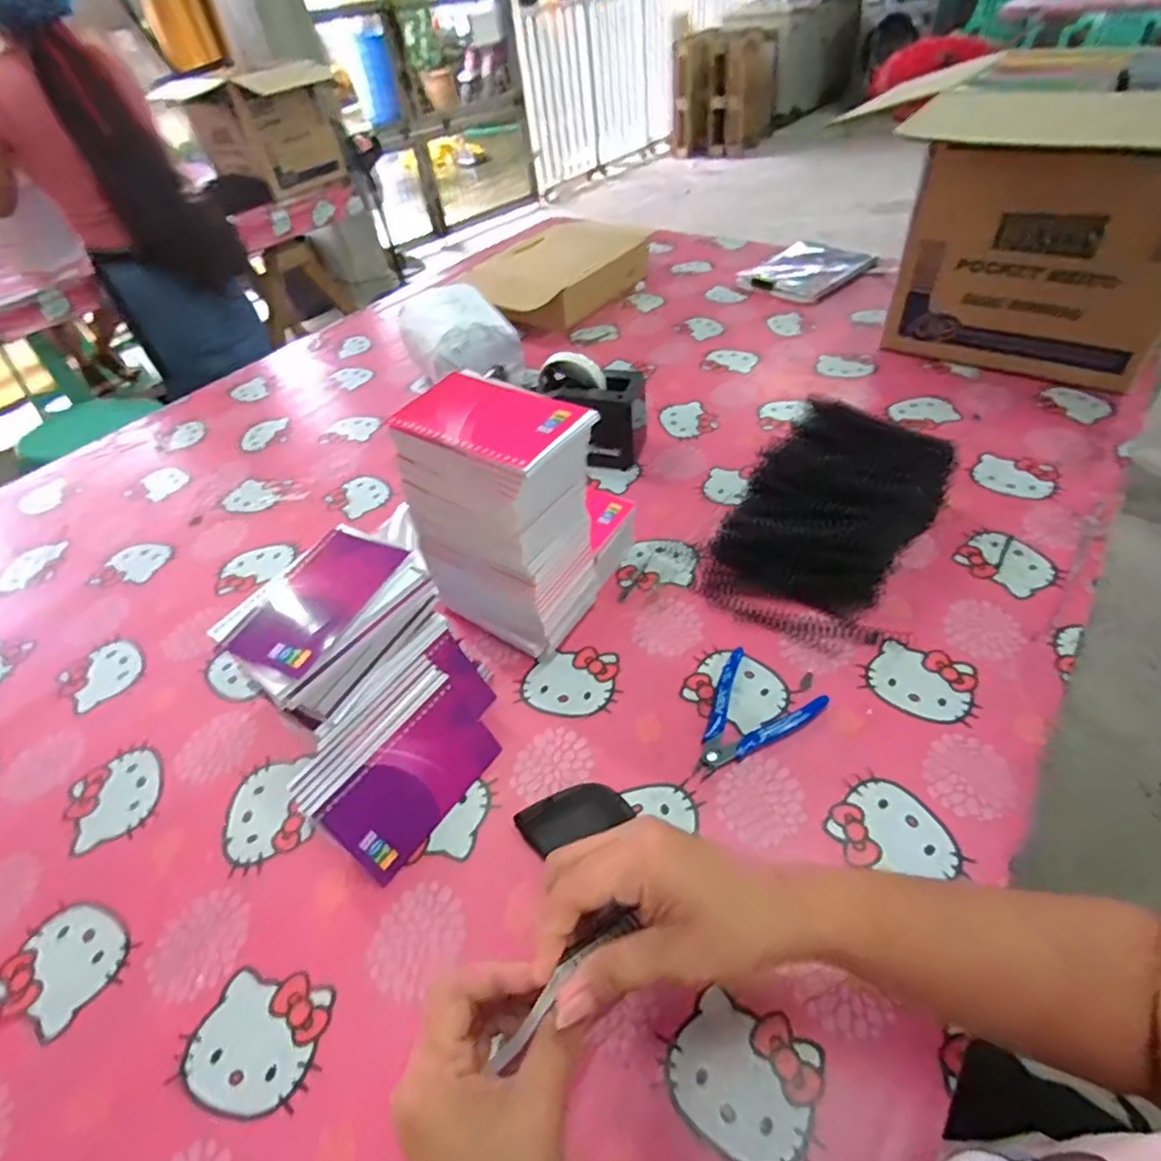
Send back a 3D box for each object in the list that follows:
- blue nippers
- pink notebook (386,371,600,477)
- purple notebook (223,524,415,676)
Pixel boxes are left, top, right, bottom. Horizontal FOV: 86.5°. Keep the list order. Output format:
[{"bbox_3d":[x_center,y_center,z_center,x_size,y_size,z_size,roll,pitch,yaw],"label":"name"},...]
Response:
[{"bbox_3d":[0.133,0.112,0.492,0.082,0.015,0.113,27,55,30],"label":"blue nippers"},{"bbox_3d":[-0.067,-0.119,0.453,0.132,0.013,0.085,25,54,29],"label":"pink notebook"},{"bbox_3d":[-0.194,0.012,0.463,0.073,0.008,0.132,12,48,19],"label":"purple notebook"}]

